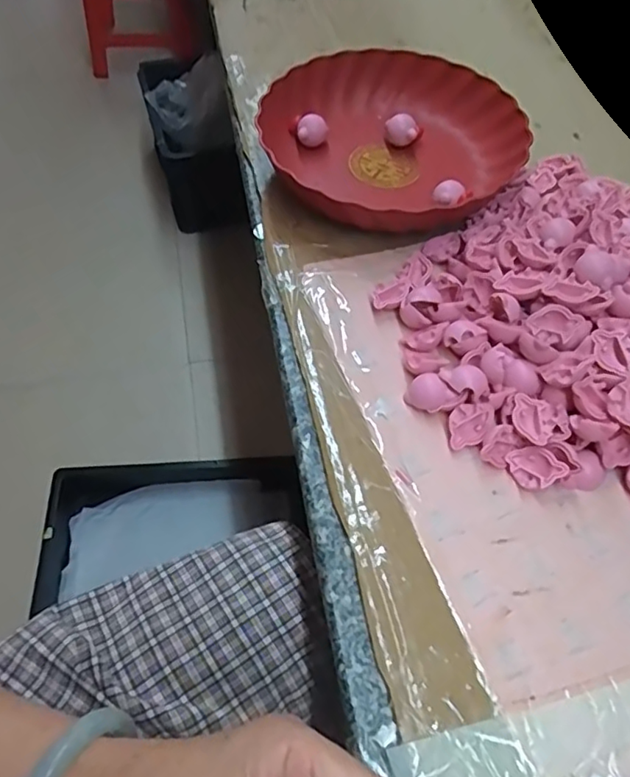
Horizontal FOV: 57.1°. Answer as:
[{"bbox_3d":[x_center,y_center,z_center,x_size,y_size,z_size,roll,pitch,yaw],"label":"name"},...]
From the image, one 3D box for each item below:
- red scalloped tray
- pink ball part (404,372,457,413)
[{"bbox_3d":[0.072,-0.239,0.554,0.227,0.050,0.230,-8,58,-7],"label":"red scalloped tray"},{"bbox_3d":[0.080,0.005,0.414,0.025,0.020,0.029,-26,62,-17],"label":"pink ball part"}]

